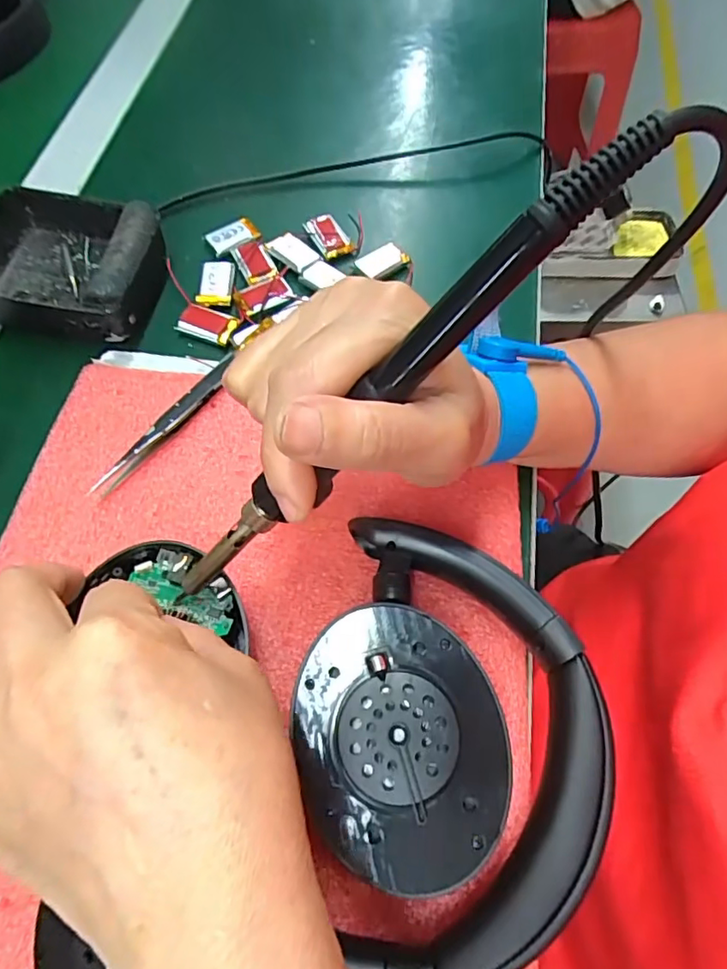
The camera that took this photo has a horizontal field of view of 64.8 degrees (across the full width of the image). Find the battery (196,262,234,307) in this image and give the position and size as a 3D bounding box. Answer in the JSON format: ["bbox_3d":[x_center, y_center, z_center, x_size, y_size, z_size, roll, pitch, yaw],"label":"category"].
[{"bbox_3d":[-0.085,-0.117,0.330,0.020,0.004,0.028,1,64,-2],"label":"battery"}]

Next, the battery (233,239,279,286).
[{"bbox_3d":[-0.066,-0.135,0.339,0.018,0.004,0.034,-24,67,-13],"label":"battery"}]

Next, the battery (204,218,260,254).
[{"bbox_3d":[-0.080,-0.152,0.352,0.030,0.007,0.017,-34,70,-17],"label":"battery"}]

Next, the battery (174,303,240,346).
[{"bbox_3d":[-0.087,-0.090,0.318,0.033,0.004,0.019,22,65,8],"label":"battery"}]

